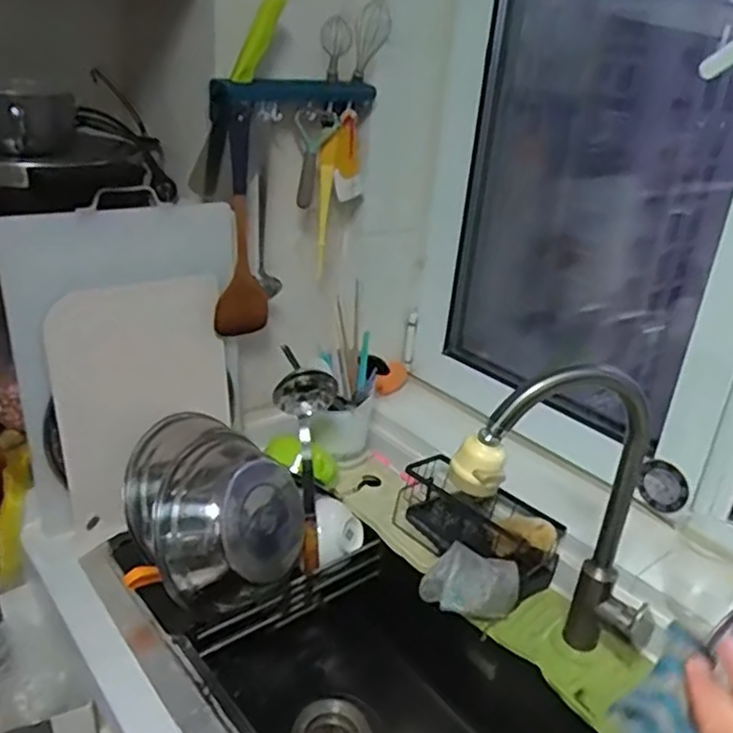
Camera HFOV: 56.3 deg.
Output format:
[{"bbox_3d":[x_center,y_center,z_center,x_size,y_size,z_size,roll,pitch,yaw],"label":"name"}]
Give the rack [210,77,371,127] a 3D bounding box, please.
[{"bbox_3d":[-0.101,-0.383,0.986,0.055,0.055,0.270,25,31,37],"label":"rack"}]

